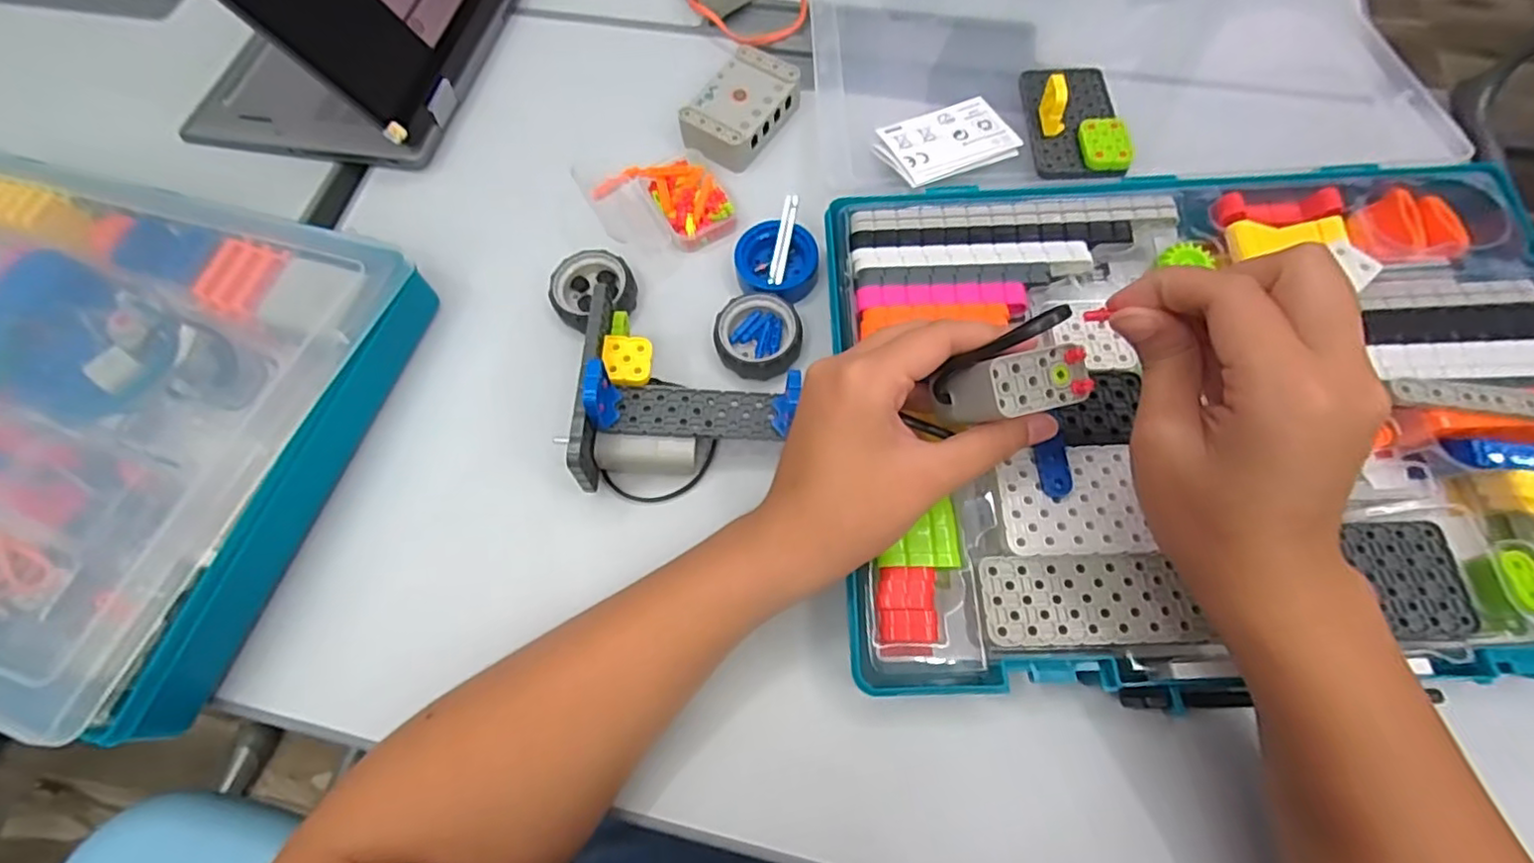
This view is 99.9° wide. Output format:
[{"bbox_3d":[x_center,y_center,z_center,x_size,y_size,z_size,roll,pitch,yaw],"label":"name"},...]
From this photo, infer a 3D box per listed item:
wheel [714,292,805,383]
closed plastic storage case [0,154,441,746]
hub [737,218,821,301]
[{"bbox_3d":[-0.004,-0.051,0.366,0.047,0.021,0.048,-7,66,0],"label":"wheel"},{"bbox_3d":[-0.404,-0.016,0.343,0.356,0.066,0.279,13,68,9],"label":"closed plastic storage case"},{"bbox_3d":[0.007,-0.102,0.381,0.048,0.017,0.041,7,67,6],"label":"hub"}]

